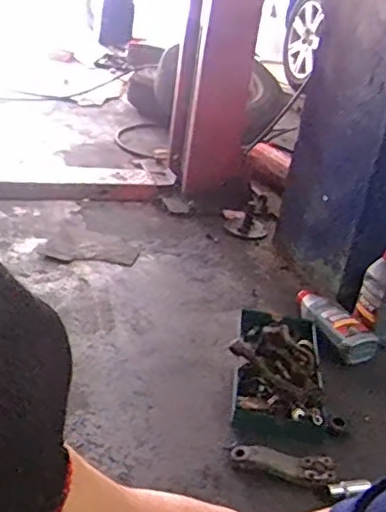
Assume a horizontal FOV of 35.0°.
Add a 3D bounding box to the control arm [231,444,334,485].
[{"bbox_3d":[0.159,0.370,1.090,0.174,0.022,0.061,9,27,4],"label":"control arm"}]

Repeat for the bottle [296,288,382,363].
[{"bbox_3d":[0.334,0.155,1.494,0.104,0.057,0.278,-7,31,-28],"label":"bottle"}]

